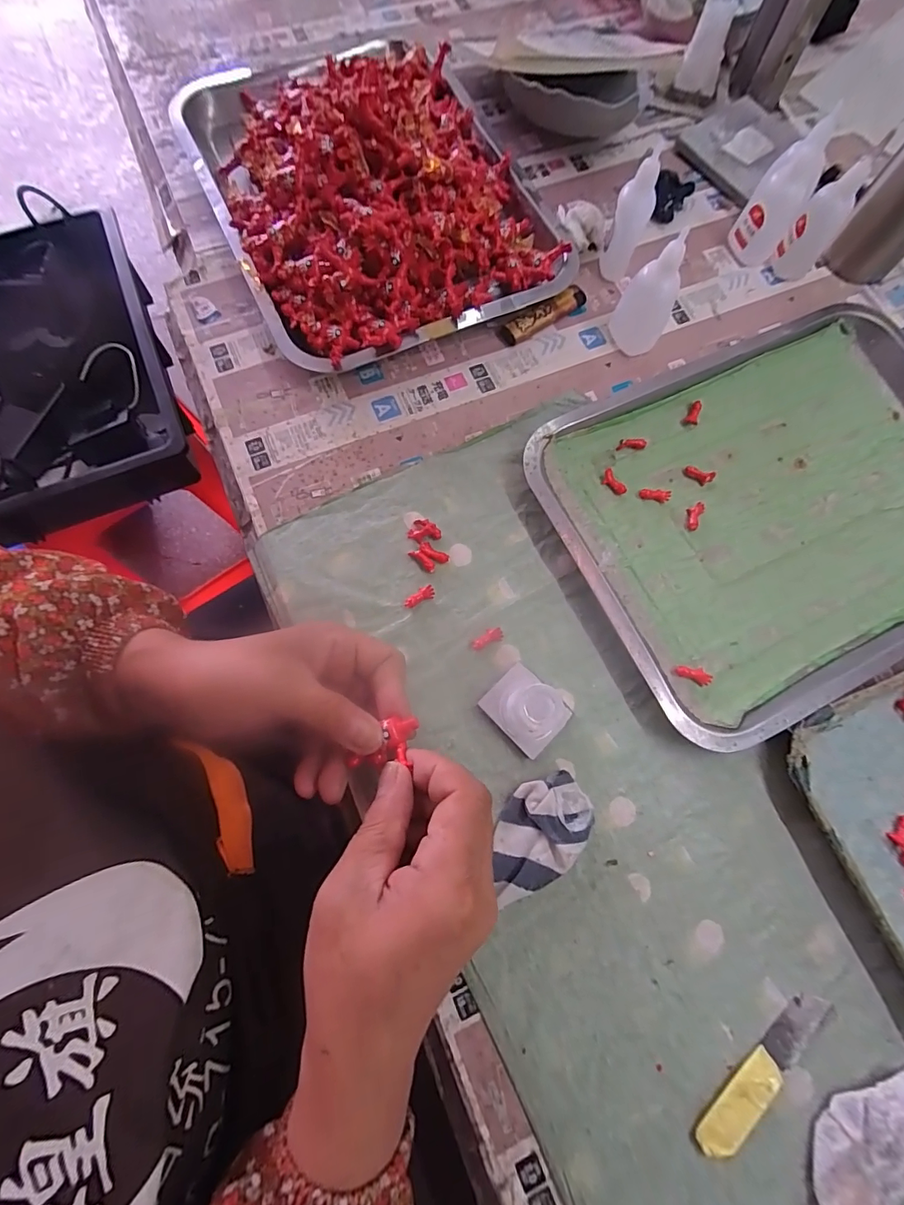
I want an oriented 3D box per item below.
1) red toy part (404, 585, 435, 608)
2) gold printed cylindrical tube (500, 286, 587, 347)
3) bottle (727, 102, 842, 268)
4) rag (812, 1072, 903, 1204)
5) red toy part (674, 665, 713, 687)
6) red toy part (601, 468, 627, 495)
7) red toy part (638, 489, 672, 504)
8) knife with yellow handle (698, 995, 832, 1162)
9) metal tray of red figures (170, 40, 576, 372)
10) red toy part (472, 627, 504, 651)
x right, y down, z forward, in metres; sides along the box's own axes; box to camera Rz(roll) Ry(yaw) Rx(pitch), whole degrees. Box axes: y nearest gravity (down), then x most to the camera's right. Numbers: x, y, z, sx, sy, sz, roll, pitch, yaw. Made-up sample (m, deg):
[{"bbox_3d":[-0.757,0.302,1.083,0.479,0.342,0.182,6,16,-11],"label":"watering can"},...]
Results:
[{"bbox_3d":[-0.023,-0.004,0.329,0.022,0.004,0.010,-23,76,-7],"label":"red toy part"},{"bbox_3d":[0.080,-0.245,0.396,0.083,0.015,0.018,-32,78,-9],"label":"gold printed cylindrical tube"},{"bbox_3d":[0.279,-0.344,0.391,0.040,0.091,0.033,21,66,0],"label":"bottle"},{"bbox_3d":[0.213,0.308,0.243,0.046,0.012,0.129,36,77,8],"label":"rag"},{"bbox_3d":[0.166,0.050,0.319,0.024,0.006,0.011,14,75,3],"label":"red toy part"},{"bbox_3d":[0.124,-0.092,0.355,0.021,0.006,0.010,41,78,9],"label":"red toy part"},{"bbox_3d":[0.156,-0.082,0.355,0.022,0.006,0.008,7,75,1],"label":"red toy part"},{"bbox_3d":[0.177,0.265,0.259,0.103,0.006,0.022,-38,79,-10],"label":"knife with yellow handle"},{"bbox_3d":[-0.076,-0.370,0.393,0.254,0.078,0.345,-25,77,-7],"label":"metal tray of red figures"},{"bbox_3d":[0.024,0.025,0.322,0.023,0.004,0.011,-22,76,-7],"label":"red toy part"}]

